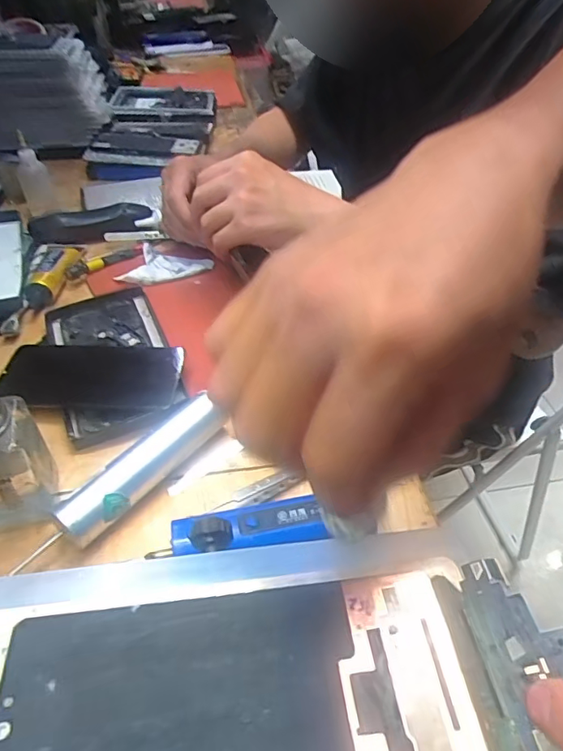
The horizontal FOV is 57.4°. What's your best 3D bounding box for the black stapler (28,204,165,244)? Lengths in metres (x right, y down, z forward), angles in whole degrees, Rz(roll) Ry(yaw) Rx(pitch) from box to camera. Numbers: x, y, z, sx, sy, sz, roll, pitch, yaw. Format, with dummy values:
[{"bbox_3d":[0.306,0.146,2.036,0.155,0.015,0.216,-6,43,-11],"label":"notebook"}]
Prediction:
[{"bbox_3d":[-0.225,-0.185,0.626,0.148,0.029,0.045,-11,44,-13],"label":"black stapler"}]

